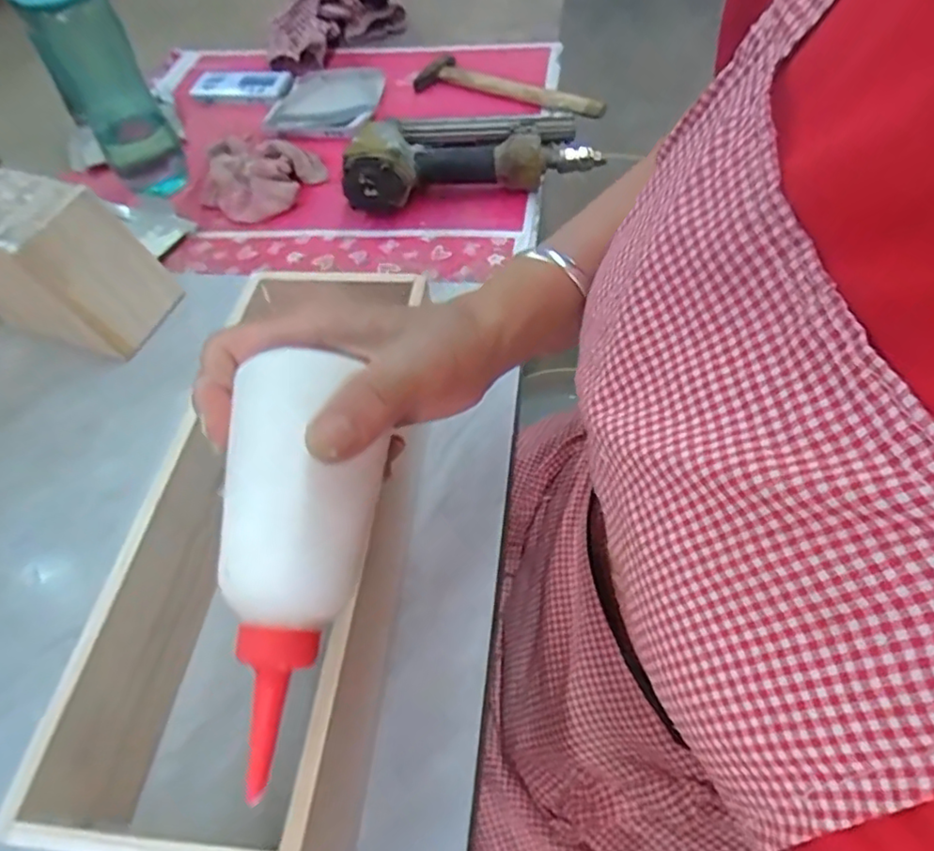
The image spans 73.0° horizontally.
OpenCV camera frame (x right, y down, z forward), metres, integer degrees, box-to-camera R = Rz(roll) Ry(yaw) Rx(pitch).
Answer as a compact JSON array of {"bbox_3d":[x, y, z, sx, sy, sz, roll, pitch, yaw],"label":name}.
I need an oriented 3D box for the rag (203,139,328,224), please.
[{"bbox_3d":[-0.223,-0.279,0.683,0.128,0.027,0.129,-18,54,-10],"label":"rag"}]

